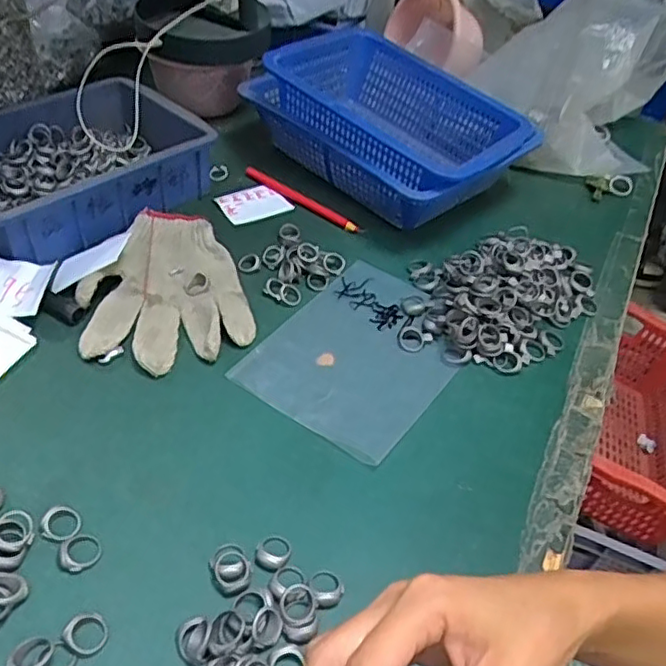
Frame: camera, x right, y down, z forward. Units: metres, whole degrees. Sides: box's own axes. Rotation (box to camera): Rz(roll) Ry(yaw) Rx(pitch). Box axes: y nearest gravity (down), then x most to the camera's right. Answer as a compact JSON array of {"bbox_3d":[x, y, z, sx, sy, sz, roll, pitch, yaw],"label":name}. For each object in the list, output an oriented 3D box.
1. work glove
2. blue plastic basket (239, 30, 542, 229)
[{"bbox_3d":[-0.155,-0.046,0.564,0.139,0.018,0.195,-10,47,-17],"label":"work glove"},{"bbox_3d":[0.069,-0.241,0.720,0.216,0.104,0.293,-29,55,-31],"label":"blue plastic basket"}]

